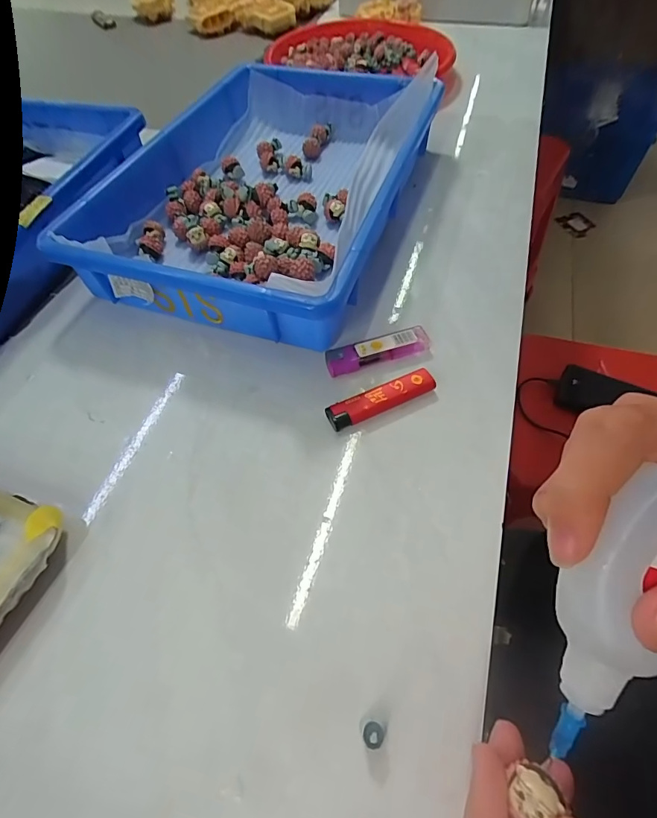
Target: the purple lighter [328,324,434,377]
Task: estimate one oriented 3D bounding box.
[{"bbox_3d":[0.038,-0.043,0.322,0.079,0.014,0.021,-15,58,-9],"label":"purple lighter"}]

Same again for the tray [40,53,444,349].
[{"bbox_3d":[-0.051,-0.221,0.408,0.246,0.065,0.364,16,59,11],"label":"tray"}]

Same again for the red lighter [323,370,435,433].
[{"bbox_3d":[0.037,-0.007,0.297,0.079,0.011,0.019,-22,59,-13],"label":"red lighter"}]

